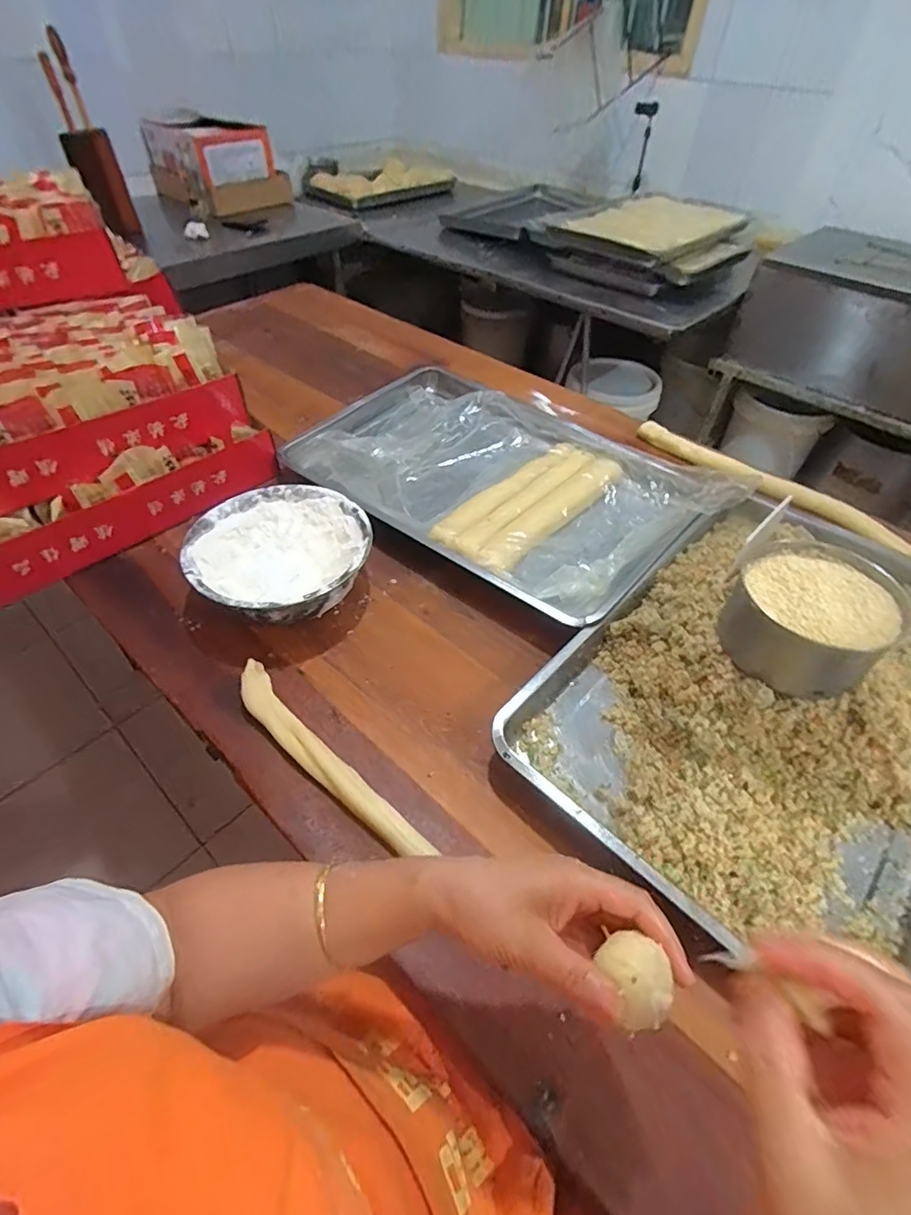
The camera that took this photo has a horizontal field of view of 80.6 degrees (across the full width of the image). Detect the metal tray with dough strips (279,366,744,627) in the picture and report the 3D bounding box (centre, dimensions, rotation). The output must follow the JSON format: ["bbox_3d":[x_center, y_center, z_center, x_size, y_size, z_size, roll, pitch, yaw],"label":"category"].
[{"bbox_3d":[0.050,-0.218,0.855,0.408,0.045,0.622,-36,58,-29],"label":"metal tray with dough strips"}]

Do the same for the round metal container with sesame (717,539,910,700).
[{"bbox_3d":[0.341,0.006,0.520,0.144,0.064,0.131,1,48,-1],"label":"round metal container with sesame"}]

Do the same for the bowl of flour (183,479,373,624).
[{"bbox_3d":[-0.222,-0.063,0.706,0.217,0.090,0.216,1,48,-1],"label":"bowl of flour"}]

